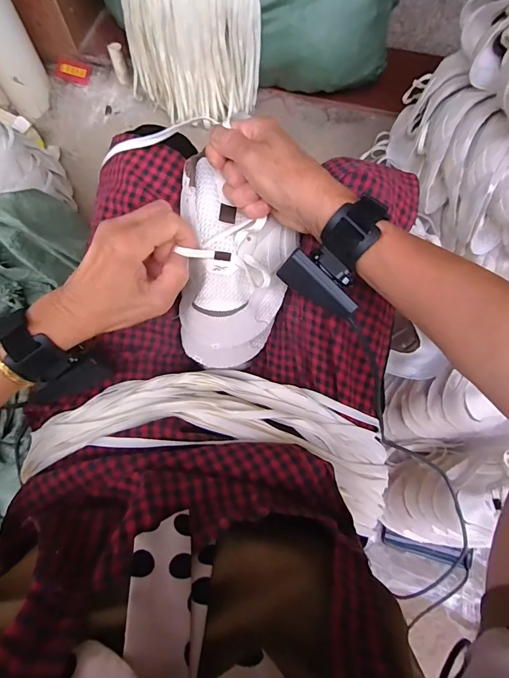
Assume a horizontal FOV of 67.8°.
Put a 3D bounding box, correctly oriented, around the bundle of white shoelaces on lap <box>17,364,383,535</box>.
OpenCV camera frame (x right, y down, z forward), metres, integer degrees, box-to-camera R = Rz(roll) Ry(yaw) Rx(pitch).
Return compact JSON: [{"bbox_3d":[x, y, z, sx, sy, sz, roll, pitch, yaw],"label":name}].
[{"bbox_3d":[-0.042,0.094,0.357,0.357,0.066,0.134,10,72,3],"label":"bundle of white shoelaces on lap"}]

